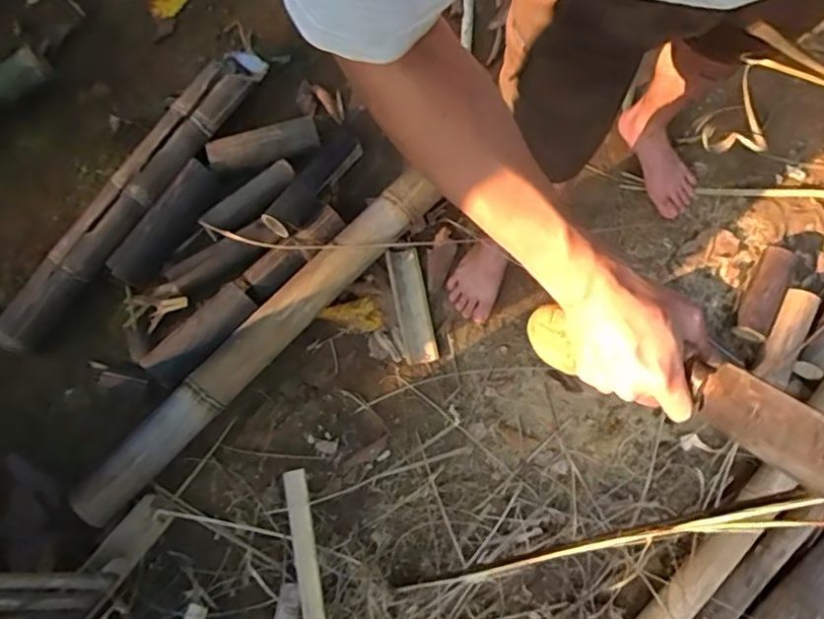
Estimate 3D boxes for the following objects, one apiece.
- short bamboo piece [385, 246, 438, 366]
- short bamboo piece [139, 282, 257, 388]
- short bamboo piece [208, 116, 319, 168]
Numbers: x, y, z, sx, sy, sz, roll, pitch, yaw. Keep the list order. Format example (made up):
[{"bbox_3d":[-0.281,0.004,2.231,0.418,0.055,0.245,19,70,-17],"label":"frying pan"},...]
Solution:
[{"bbox_3d":[-0.002,-0.009,1.224,0.068,0.025,0.230,-11,77,-3],"label":"short bamboo piece"},{"bbox_3d":[-0.415,0.052,1.196,0.091,0.042,0.236,42,80,9],"label":"short bamboo piece"},{"bbox_3d":[-0.309,-0.347,1.272,0.235,0.036,0.077,-21,78,-19],"label":"short bamboo piece"}]

